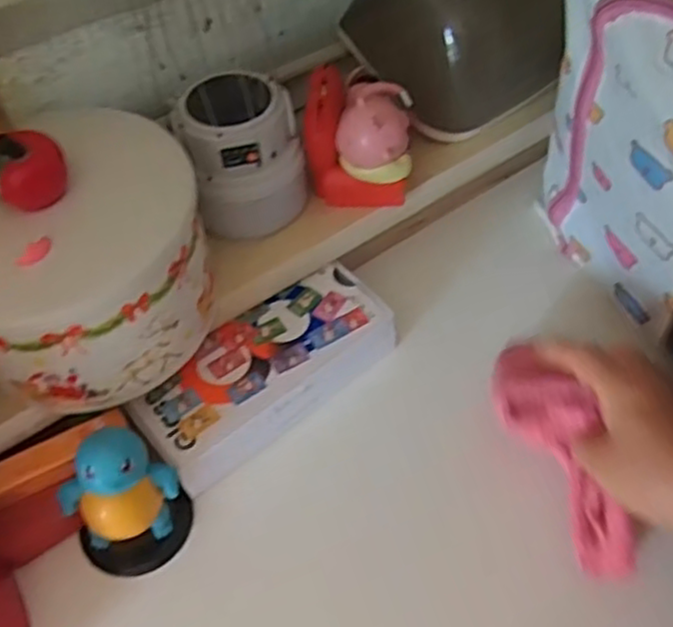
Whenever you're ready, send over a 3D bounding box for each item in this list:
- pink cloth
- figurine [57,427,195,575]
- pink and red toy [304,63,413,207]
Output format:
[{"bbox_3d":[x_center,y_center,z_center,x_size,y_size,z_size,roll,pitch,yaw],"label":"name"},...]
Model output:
[{"bbox_3d":[0.140,0.088,0.456,0.043,0.030,0.156,-17,68,-10],"label":"pink cloth"},{"bbox_3d":[-0.131,0.118,0.447,0.054,0.096,0.067,32,61,23],"label":"figurine"},{"bbox_3d":[0.015,-0.134,0.530,0.076,0.085,0.099,2,54,4],"label":"pink and red toy"}]

